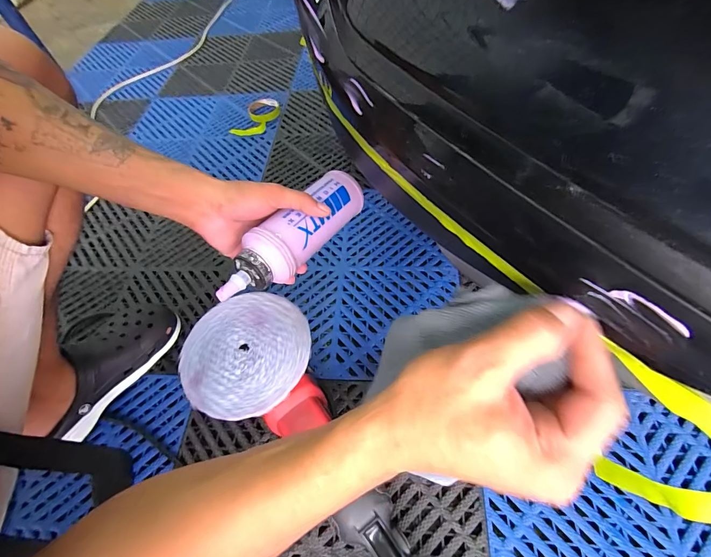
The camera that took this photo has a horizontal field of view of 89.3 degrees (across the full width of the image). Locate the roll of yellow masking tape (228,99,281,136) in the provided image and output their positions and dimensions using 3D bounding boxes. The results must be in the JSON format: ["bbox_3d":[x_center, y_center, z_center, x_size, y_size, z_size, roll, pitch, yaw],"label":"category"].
[{"bbox_3d":[-0.254,-0.412,0.922,0.090,0.021,0.142,14,60,17],"label":"roll of yellow masking tape"}]

